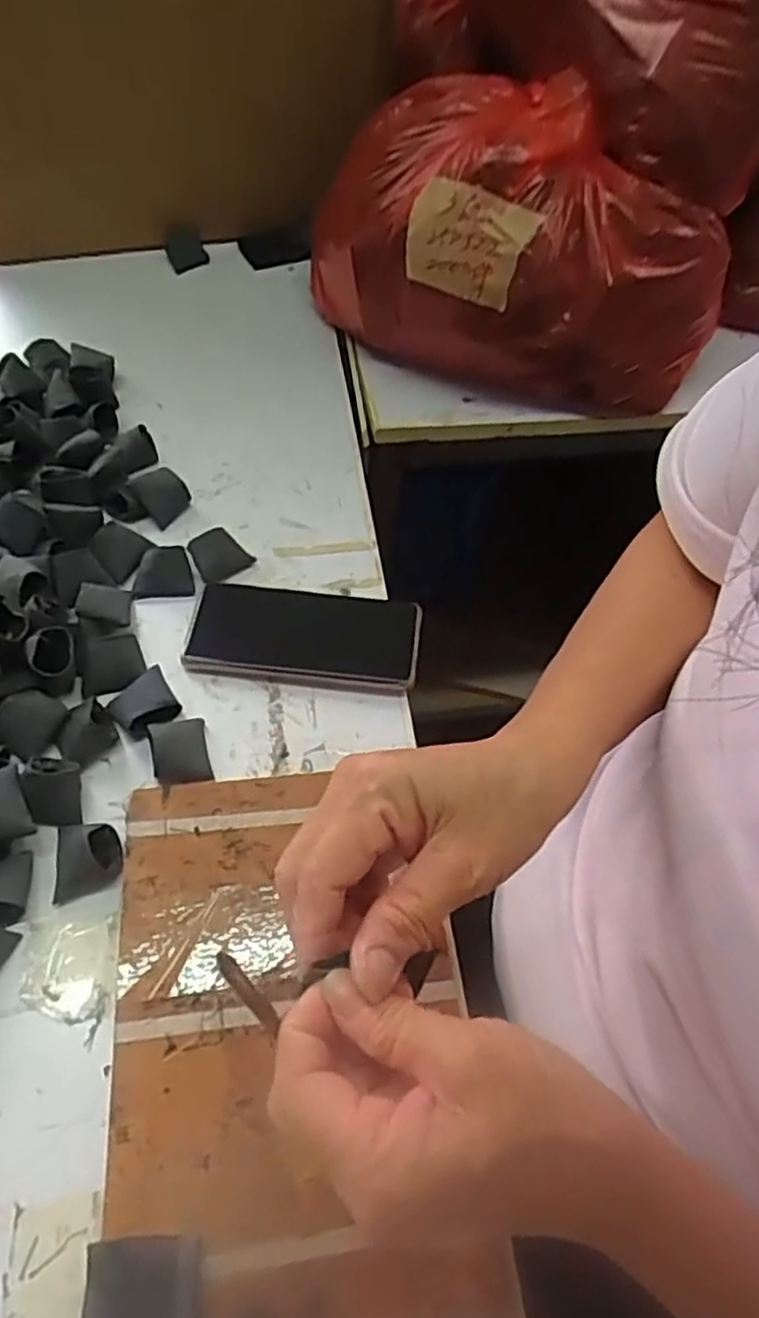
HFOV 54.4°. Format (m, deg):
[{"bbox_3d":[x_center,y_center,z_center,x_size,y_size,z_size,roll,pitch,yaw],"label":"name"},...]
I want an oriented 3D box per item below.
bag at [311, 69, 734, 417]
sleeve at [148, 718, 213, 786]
[{"bbox_3d":[0.123,-0.350,0.640,0.335,0.209,0.177,-1,56,-4],"label":"bag"},{"bbox_3d":[-0.126,0.059,0.470,0.034,0.012,0.045,-12,57,-11],"label":"sleeve"}]

